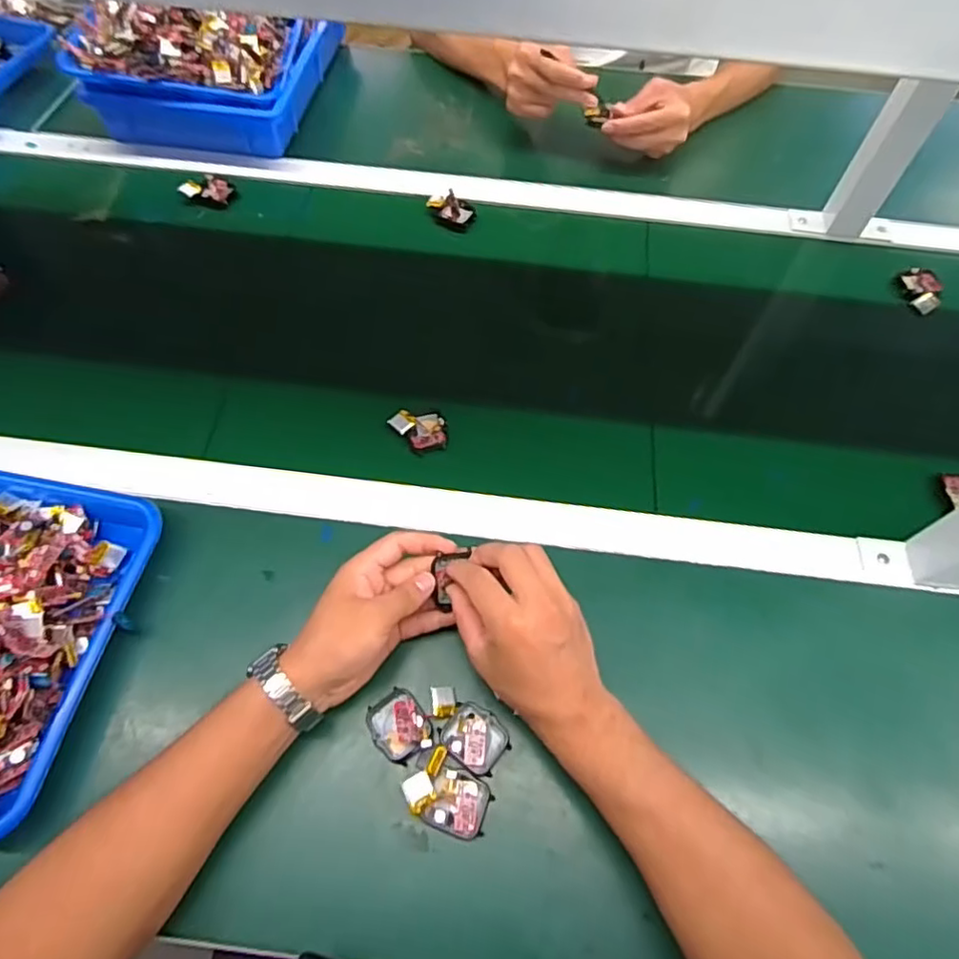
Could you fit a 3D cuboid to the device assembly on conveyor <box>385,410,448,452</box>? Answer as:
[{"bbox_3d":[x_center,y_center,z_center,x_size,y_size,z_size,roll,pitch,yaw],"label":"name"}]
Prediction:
[{"bbox_3d":[-0.057,-0.047,0.572,0.049,0.019,0.040,-8,61,-7],"label":"device assembly on conveyor"}]

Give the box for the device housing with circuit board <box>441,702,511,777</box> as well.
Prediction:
[{"bbox_3d":[-0.003,0.187,0.445,0.045,0.010,0.040,39,66,18],"label":"device housing with circuit board"}]

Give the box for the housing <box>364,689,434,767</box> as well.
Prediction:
[{"bbox_3d":[-0.058,0.178,0.445,0.039,0.018,0.048,-32,67,-18],"label":"housing"}]

